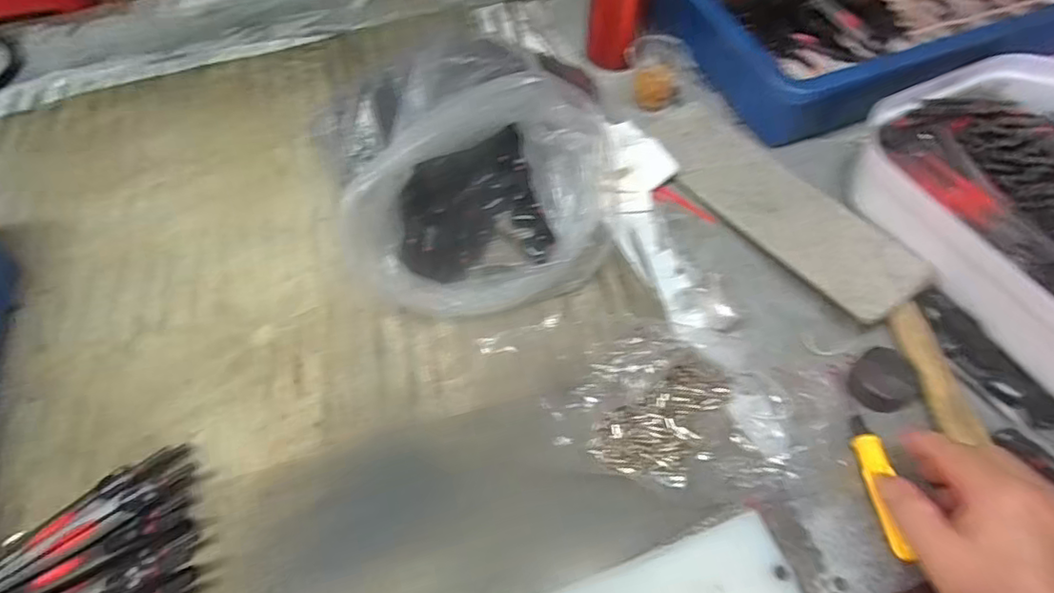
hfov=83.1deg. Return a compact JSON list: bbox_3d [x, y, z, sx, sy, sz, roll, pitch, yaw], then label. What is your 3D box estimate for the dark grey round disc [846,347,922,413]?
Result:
[{"bbox_3d":[0.231,0.053,0.384,0.042,0.011,0.037,-37,64,-21],"label":"dark grey round disc"}]

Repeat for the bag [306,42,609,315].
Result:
[{"bbox_3d":[-0.040,-0.095,0.450,0.193,0.091,0.206,-17,58,-10],"label":"bag"}]

